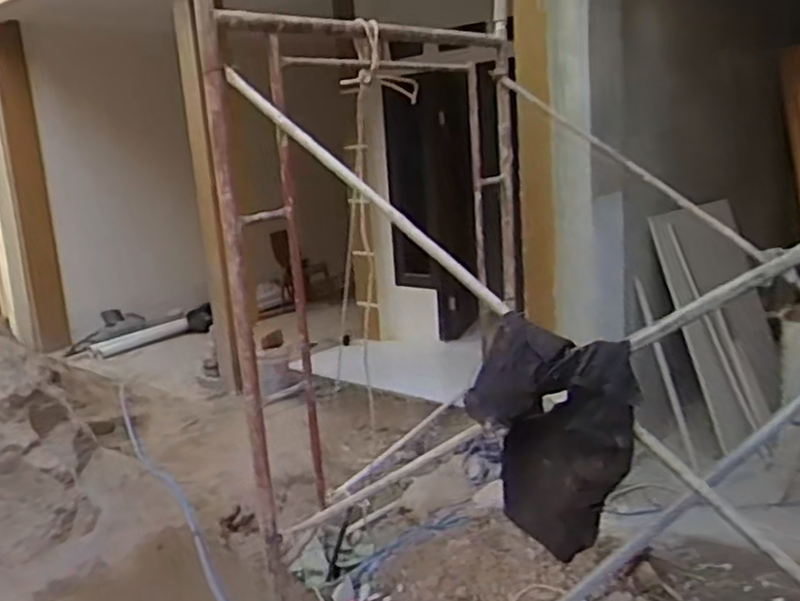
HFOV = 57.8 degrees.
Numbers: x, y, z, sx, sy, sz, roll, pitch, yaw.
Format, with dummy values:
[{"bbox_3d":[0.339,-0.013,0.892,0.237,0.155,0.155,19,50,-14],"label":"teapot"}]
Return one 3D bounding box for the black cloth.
[{"bbox_3d":[0.254,0.241,1.215,0.265,0.396,0.102,1,12,22],"label":"black cloth"}]

